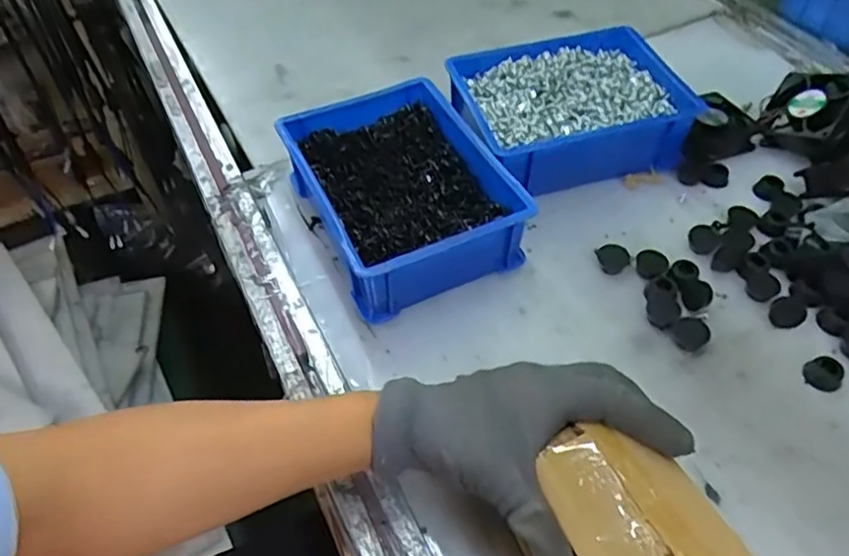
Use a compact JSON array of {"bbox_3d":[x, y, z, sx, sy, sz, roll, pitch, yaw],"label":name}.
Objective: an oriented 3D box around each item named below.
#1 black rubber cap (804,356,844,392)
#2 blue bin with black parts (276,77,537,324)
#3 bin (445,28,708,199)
[{"bbox_3d":[0.281,0.067,0.447,0.023,0.010,0.023,-1,51,1],"label":"black rubber cap"},{"bbox_3d":[-0.020,-0.071,0.530,0.142,0.067,0.190,-20,54,-14],"label":"blue bin with black parts"},{"bbox_3d":[0.134,-0.155,0.593,0.209,0.059,0.149,-16,53,-11],"label":"bin"}]

